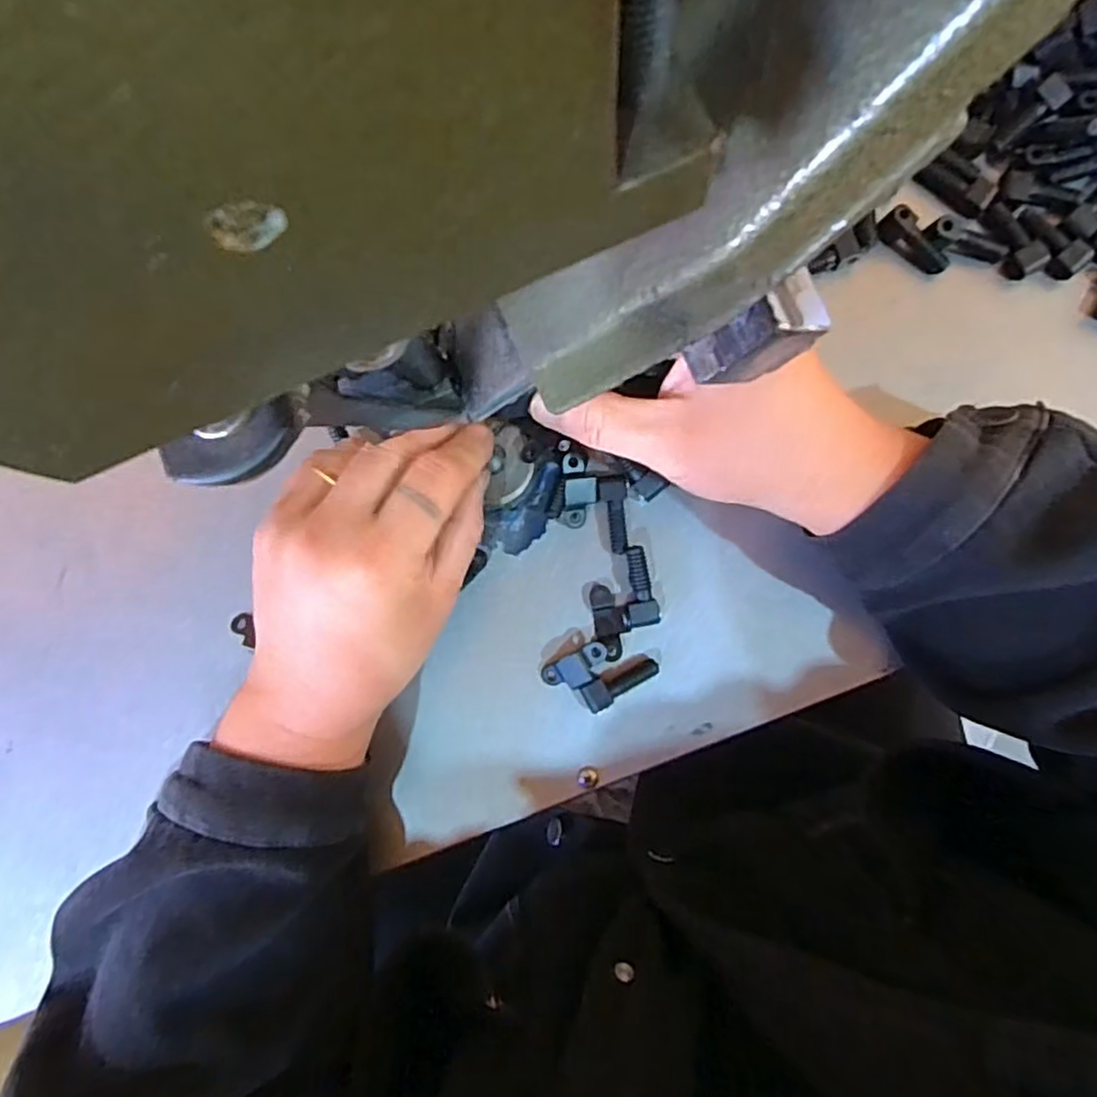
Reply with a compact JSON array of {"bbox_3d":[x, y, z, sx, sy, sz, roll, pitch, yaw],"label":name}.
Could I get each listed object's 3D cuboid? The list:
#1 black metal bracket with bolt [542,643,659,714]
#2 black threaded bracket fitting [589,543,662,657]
[{"bbox_3d":[0.023,0.056,0.309,0.047,0.010,0.027,-29,87,3],"label":"black metal bracket with bolt"},{"bbox_3d":[0.033,0.025,0.311,0.030,0.009,0.045,-16,88,4],"label":"black threaded bracket fitting"}]

